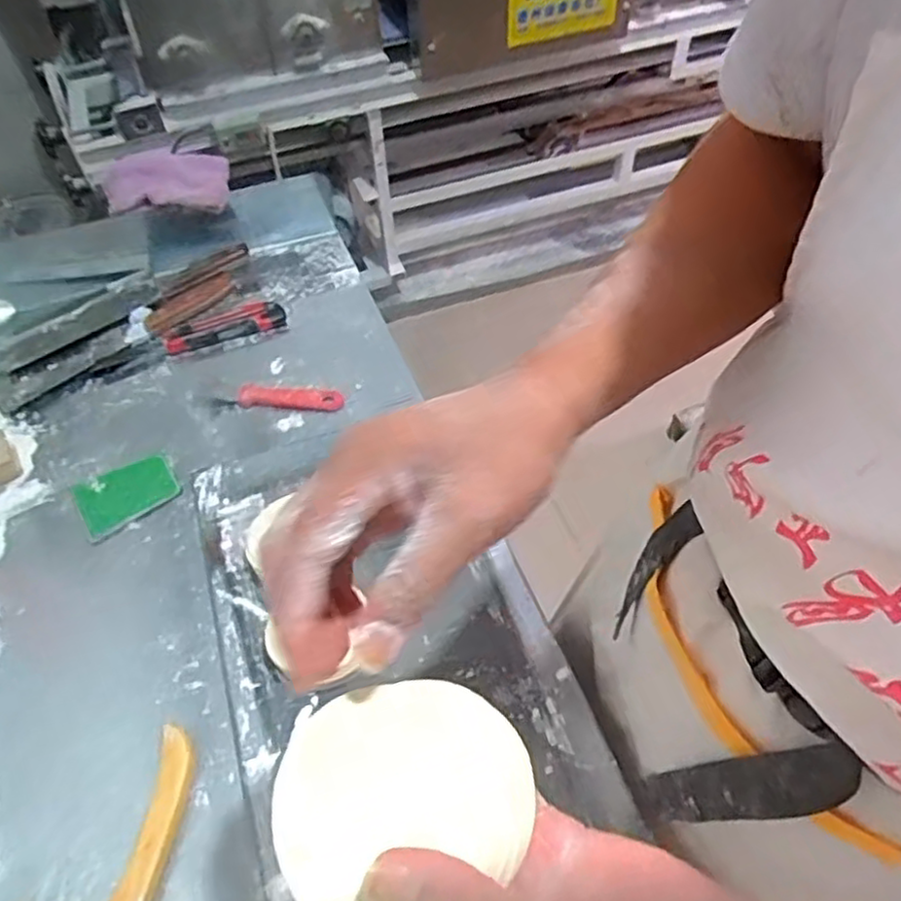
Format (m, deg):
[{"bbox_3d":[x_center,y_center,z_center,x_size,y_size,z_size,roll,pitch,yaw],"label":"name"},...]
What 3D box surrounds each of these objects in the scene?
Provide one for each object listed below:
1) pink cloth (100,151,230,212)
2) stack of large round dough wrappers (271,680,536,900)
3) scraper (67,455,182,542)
[{"bbox_3d":[-0.356,-0.334,0.868,0.152,0.052,0.072,-10,53,-7],"label":"pink cloth"},{"bbox_3d":[-0.016,0.130,0.261,0.094,0.015,0.080,-13,54,-10],"label":"stack of large round dough wrappers"},{"bbox_3d":[-0.332,0.043,0.711,0.094,0.006,0.071,-25,64,-21],"label":"scraper"}]

